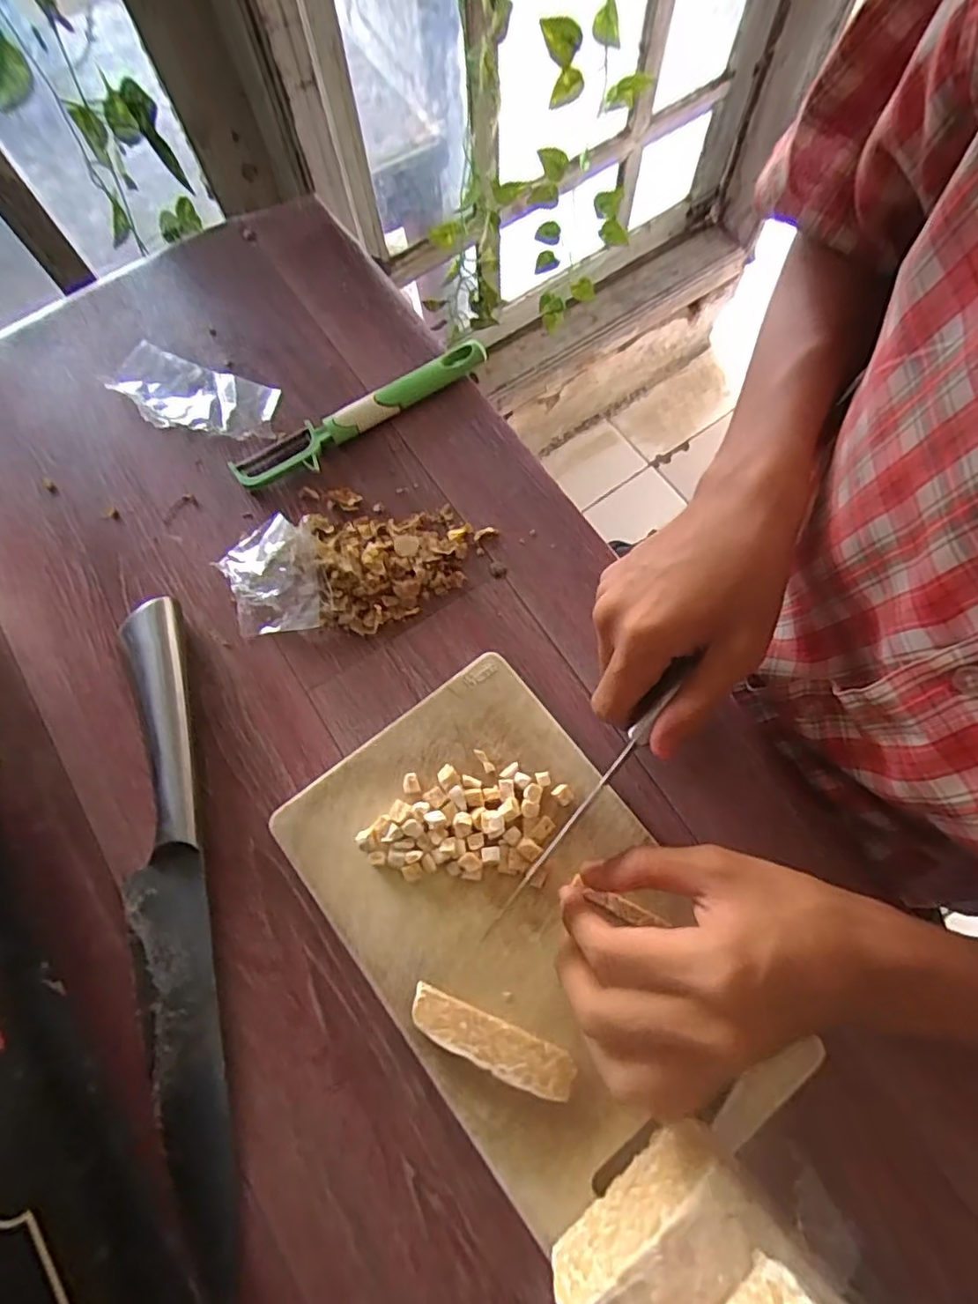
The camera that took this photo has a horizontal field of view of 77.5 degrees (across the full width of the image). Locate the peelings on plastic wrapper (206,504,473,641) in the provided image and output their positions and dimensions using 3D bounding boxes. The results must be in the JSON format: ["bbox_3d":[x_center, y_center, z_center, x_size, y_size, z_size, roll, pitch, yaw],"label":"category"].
[{"bbox_3d":[-0.083,-0.048,0.351,0.136,0.015,0.071,-3,74,1],"label":"peelings on plastic wrapper"}]

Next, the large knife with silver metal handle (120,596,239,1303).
[{"bbox_3d":[-0.157,0.127,0.296,0.040,0.025,0.311,-11,74,-1],"label":"large knife with silver metal handle"}]

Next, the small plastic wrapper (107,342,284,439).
[{"bbox_3d":[-0.190,-0.164,0.386,0.116,0.012,0.055,21,75,8],"label":"small plastic wrapper"}]

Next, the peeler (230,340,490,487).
[{"bbox_3d":[-0.078,-0.148,0.380,0.171,0.012,0.030,-28,75,-6],"label":"peeler"}]

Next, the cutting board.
[{"bbox_3d":[0.016,0.129,0.289,0.148,0.013,0.235,-36,76,-9],"label":"cutting board"}]

